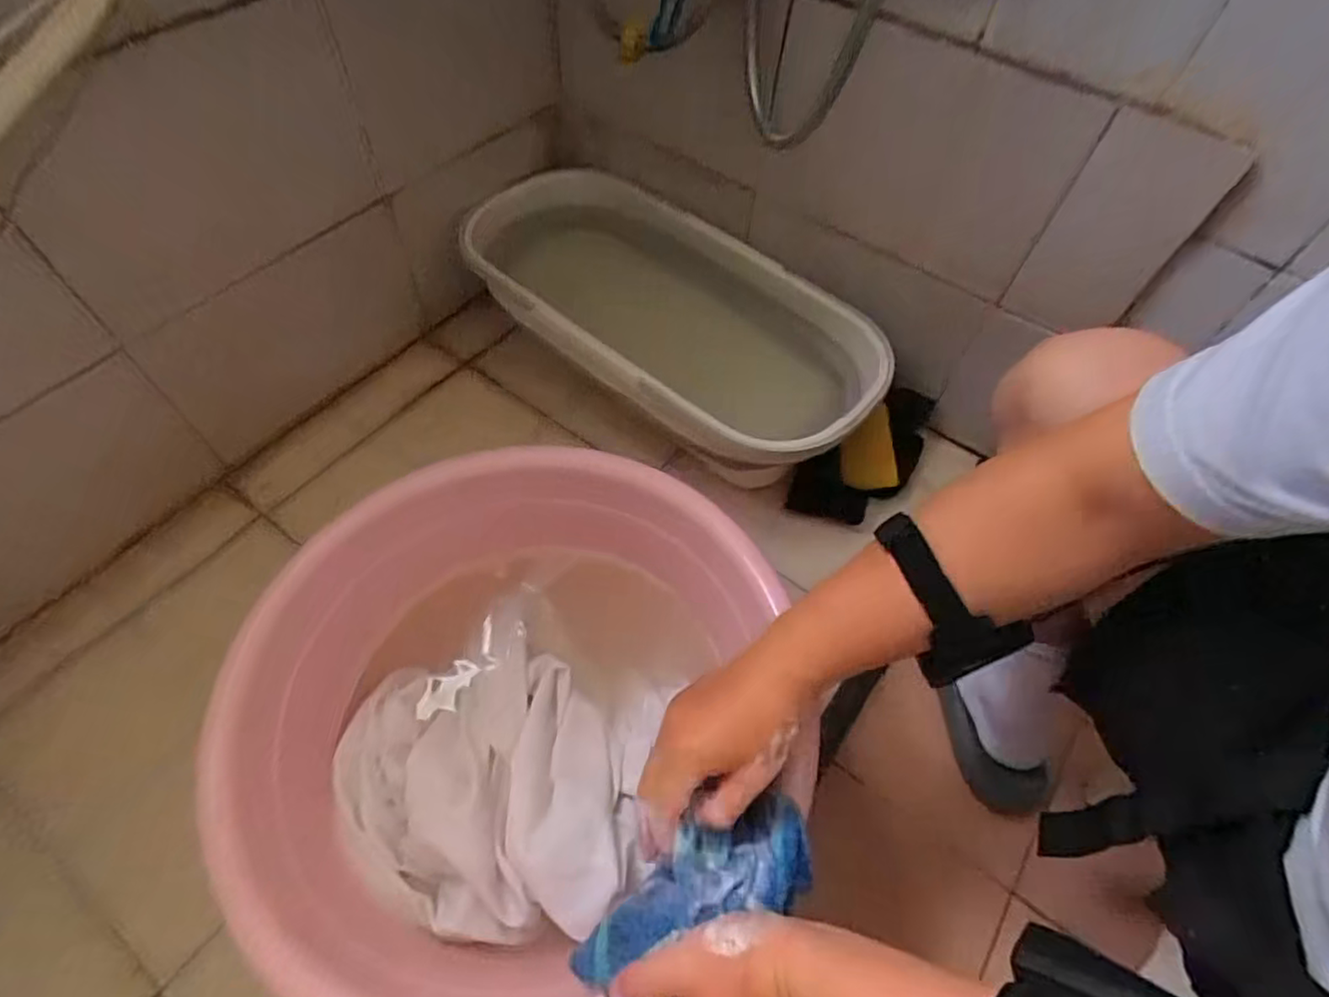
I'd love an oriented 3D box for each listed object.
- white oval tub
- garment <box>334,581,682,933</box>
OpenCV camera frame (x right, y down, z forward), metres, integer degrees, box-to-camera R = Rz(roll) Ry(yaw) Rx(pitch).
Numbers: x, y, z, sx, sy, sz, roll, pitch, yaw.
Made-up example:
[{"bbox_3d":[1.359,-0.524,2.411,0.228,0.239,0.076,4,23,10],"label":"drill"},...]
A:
[{"bbox_3d":[-0.010,-0.206,0.814,0.555,0.154,0.271,31,60,16],"label":"white oval tub"},{"bbox_3d":[-0.124,0.210,0.533,0.248,0.059,0.237,2,57,-2],"label":"garment"}]

